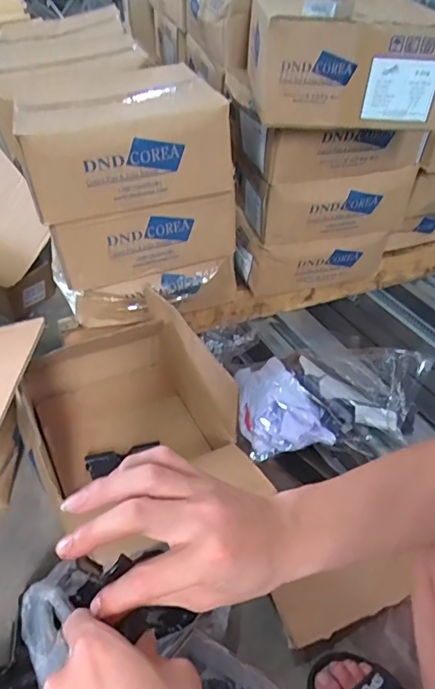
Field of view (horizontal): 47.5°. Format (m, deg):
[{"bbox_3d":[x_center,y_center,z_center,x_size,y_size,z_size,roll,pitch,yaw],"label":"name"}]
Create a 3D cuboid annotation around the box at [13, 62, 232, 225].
[{"bbox_3d":[-0.158,-0.350,0.816,0.305,0.156,0.274,-8,43,-14],"label":"box"}]

